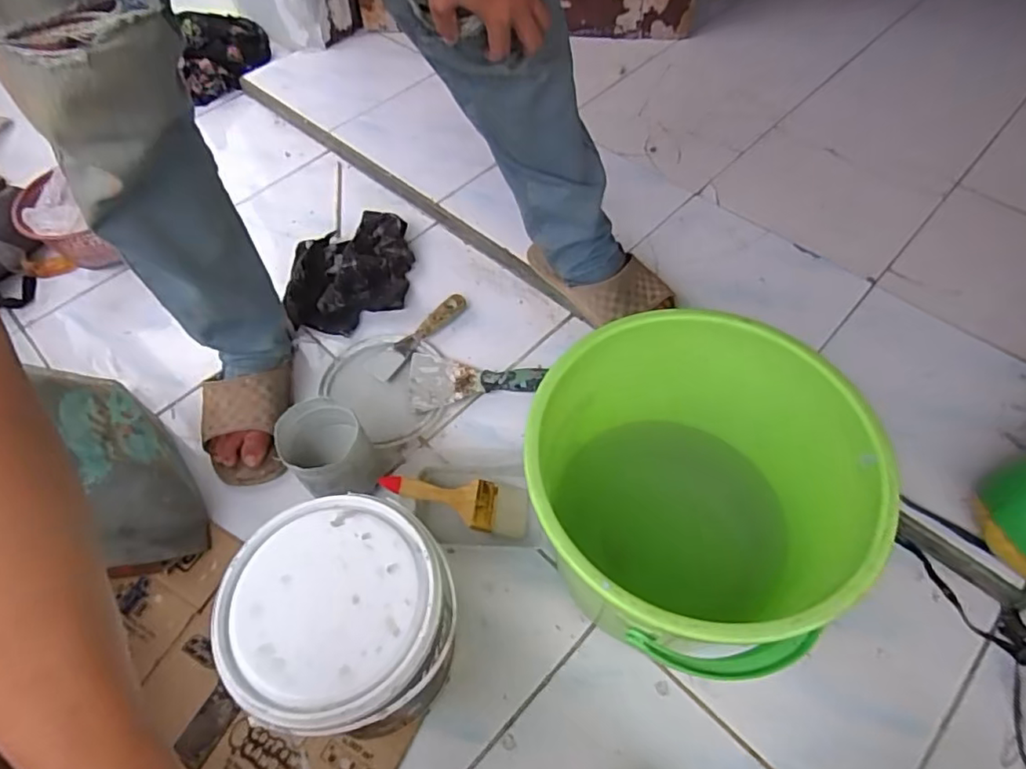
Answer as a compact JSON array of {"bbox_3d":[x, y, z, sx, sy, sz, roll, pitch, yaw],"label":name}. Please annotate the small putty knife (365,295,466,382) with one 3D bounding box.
[{"bbox_3d":[-0.136,-0.072,0.835,0.047,0.023,0.173,35,66,21],"label":"small putty knife"}]

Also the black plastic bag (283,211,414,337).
[{"bbox_3d":[-0.252,-0.179,0.901,0.188,0.043,0.238,-9,59,-2],"label":"black plastic bag"}]

